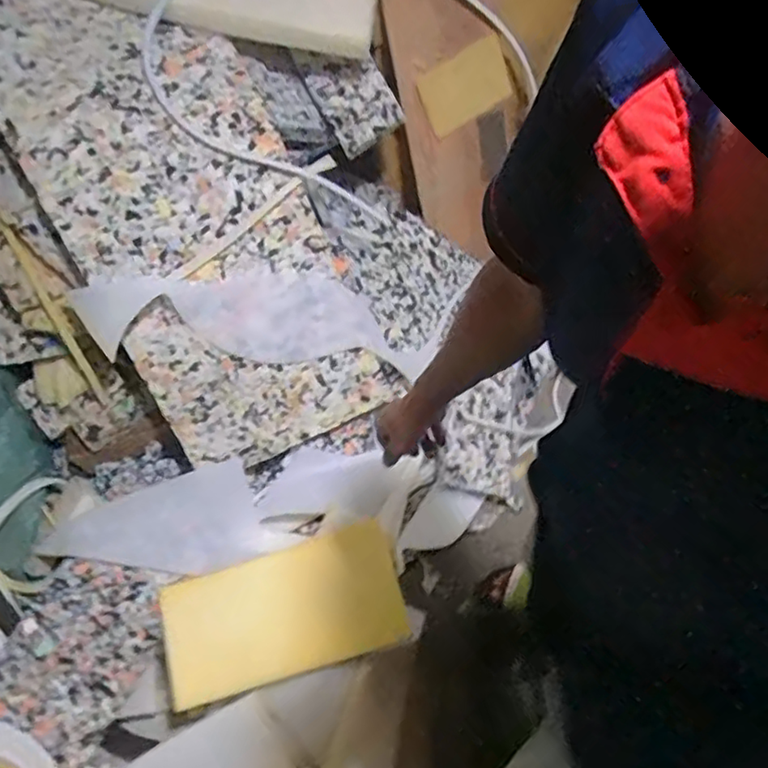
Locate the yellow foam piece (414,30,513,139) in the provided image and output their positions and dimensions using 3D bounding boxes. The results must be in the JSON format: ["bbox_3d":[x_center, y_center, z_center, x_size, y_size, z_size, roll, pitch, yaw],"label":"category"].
[{"bbox_3d":[0.186,-0.678,1.429,0.231,0.146,0.010,-35,41,-11],"label":"yellow foam piece"}]

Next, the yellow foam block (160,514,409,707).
[{"bbox_3d":[-0.194,0.448,1.249,0.455,0.020,0.236,-11,73,-18],"label":"yellow foam block"}]

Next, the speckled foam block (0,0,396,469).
[{"bbox_3d":[-0.386,-0.337,1.192,0.443,0.151,1.036,-31,103,-13],"label":"speckled foam block"}]

